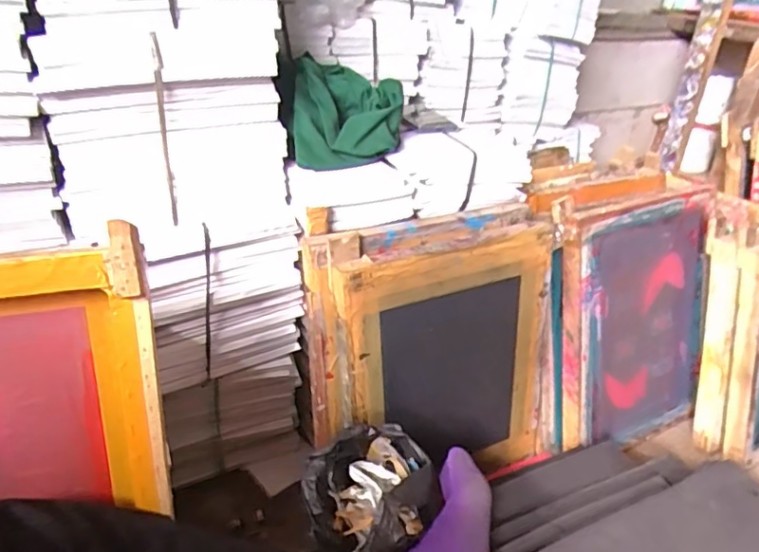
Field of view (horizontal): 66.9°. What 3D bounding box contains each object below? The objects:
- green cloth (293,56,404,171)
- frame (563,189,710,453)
[{"bbox_3d":[-0.052,-0.254,0.898,0.173,0.126,0.153,0,27,-2],"label":"green cloth"},{"bbox_3d":[0.463,0.093,1.045,0.345,0.458,0.045,-13,16,-25],"label":"frame"}]

